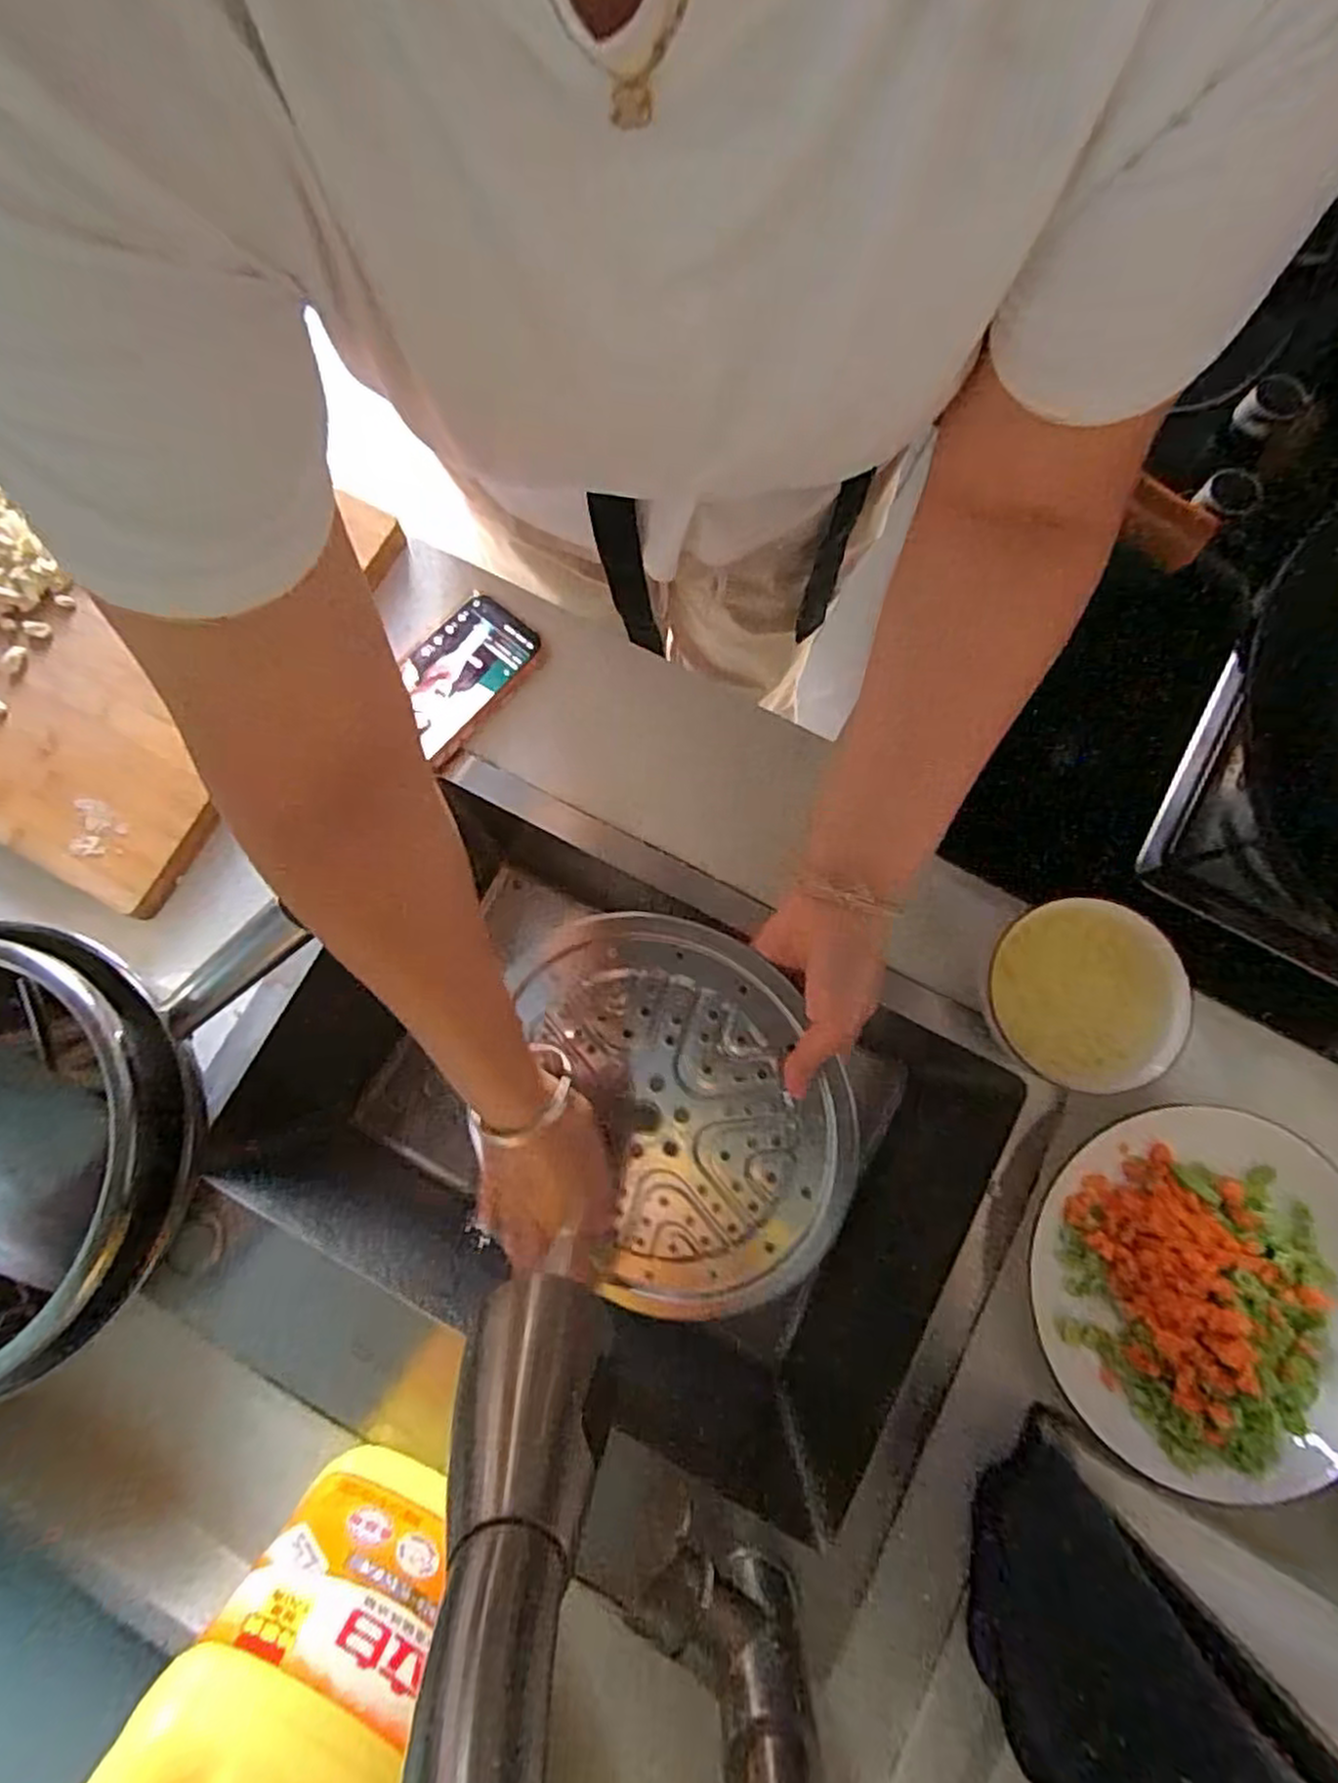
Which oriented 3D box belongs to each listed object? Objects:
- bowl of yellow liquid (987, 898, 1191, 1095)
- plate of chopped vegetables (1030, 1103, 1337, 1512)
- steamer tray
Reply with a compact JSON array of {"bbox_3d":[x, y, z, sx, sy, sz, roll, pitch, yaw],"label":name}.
[{"bbox_3d":[0.244,0.063,0.458,0.107,0.059,0.102,0,79,1],"label":"bowl of yellow liquid"},{"bbox_3d":[0.319,0.237,0.439,0.190,0.037,0.204,0,79,1],"label":"plate of chopped vegetables"},{"bbox_3d":[-0.003,0.143,0.457,0.220,0.017,0.238,19,103,17],"label":"steamer tray"}]

